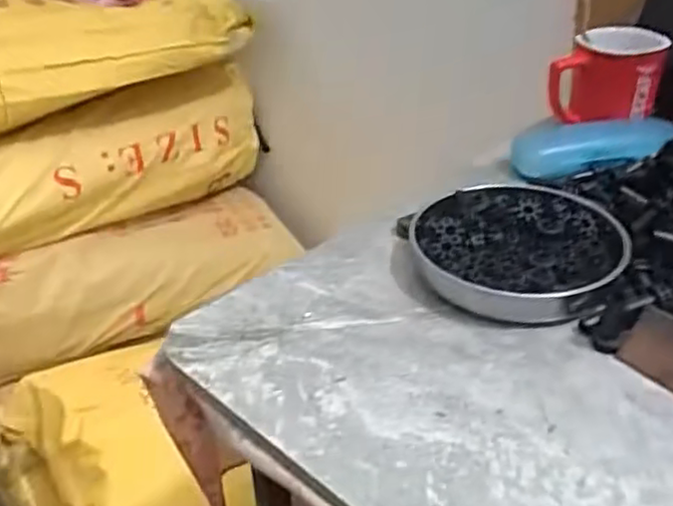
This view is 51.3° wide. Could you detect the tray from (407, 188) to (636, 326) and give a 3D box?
[{"bbox_3d":[0.121,-0.004,0.476,0.137,0.025,0.128,-1,33,1],"label":"tray"}]

